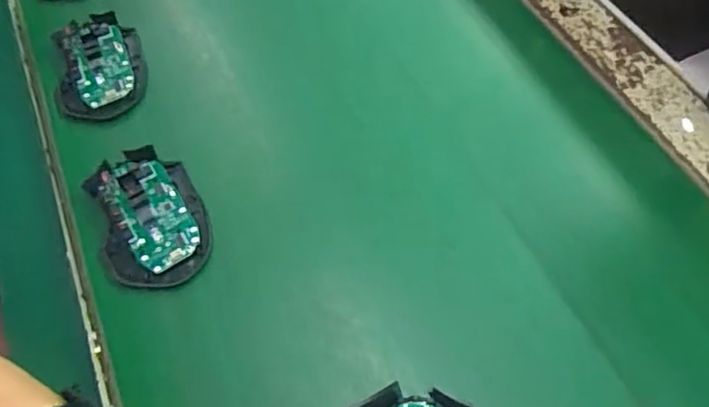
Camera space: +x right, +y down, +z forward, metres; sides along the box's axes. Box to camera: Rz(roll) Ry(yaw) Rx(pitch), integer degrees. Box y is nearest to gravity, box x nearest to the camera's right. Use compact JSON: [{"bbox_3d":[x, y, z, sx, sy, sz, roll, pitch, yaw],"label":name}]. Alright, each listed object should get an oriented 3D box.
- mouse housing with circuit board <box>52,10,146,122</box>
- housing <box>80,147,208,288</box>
[{"bbox_3d":[-0.223,-0.121,0.525,0.073,0.015,0.113,-13,63,-7],"label":"mouse housing with circuit board"},{"bbox_3d":[-0.148,0.011,0.437,0.074,0.020,0.117,-21,60,-8],"label":"housing"}]

